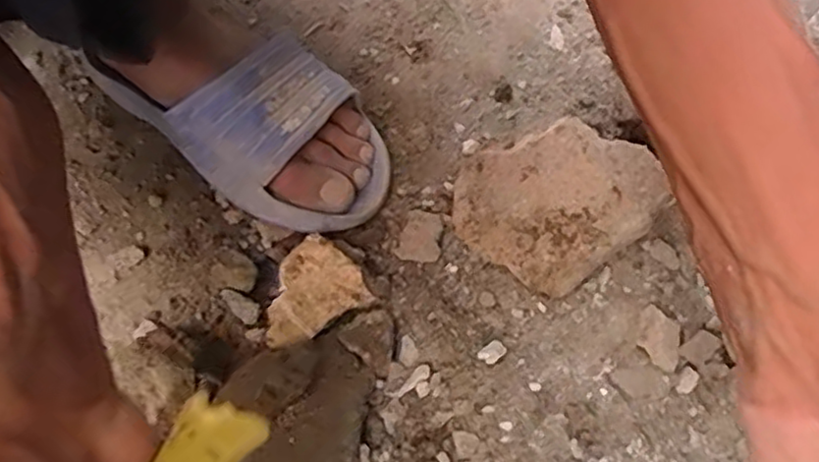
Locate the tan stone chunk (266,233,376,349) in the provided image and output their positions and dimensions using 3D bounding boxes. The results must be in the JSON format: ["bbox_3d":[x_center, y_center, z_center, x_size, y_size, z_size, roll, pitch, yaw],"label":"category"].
[{"bbox_3d":[-0.061,0.035,0.398,0.066,0.008,0.050,-31,76,5],"label":"tan stone chunk"}]

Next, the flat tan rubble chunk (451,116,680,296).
[{"bbox_3d":[0.086,-0.012,0.408,0.118,0.045,0.093,-23,62,-13],"label":"flat tan rubble chunk"}]

